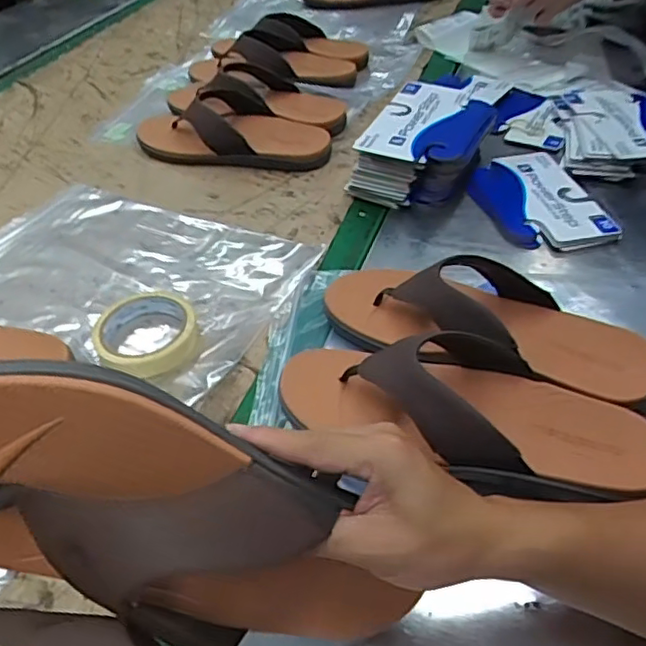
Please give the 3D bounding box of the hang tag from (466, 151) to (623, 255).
[{"bbox_3d":[0.245,-0.142,0.713,0.124,0.018,0.188,-9,42,-5],"label":"hang tag"}]

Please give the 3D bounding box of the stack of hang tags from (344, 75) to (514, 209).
[{"bbox_3d":[0.127,-0.215,0.748,0.124,0.087,0.196,20,48,24],"label":"stack of hang tags"}]

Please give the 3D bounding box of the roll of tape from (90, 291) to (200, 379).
[{"bbox_3d":[-0.167,0.009,0.579,0.094,0.023,0.099,-2,42,2],"label":"roll of tape"}]

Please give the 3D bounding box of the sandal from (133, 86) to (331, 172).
[{"bbox_3d":[-0.129,-0.270,0.843,0.286,0.063,0.112,9,44,14],"label":"sandal"}]

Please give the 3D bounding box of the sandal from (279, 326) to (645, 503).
[{"bbox_3d":[0.103,0.060,0.460,0.281,0.075,0.108,16,46,20],"label":"sandal"}]

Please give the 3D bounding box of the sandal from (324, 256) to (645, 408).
[{"bbox_3d":[0.135,0.001,0.527,0.278,0.073,0.103,20,48,24],"label":"sandal"}]

